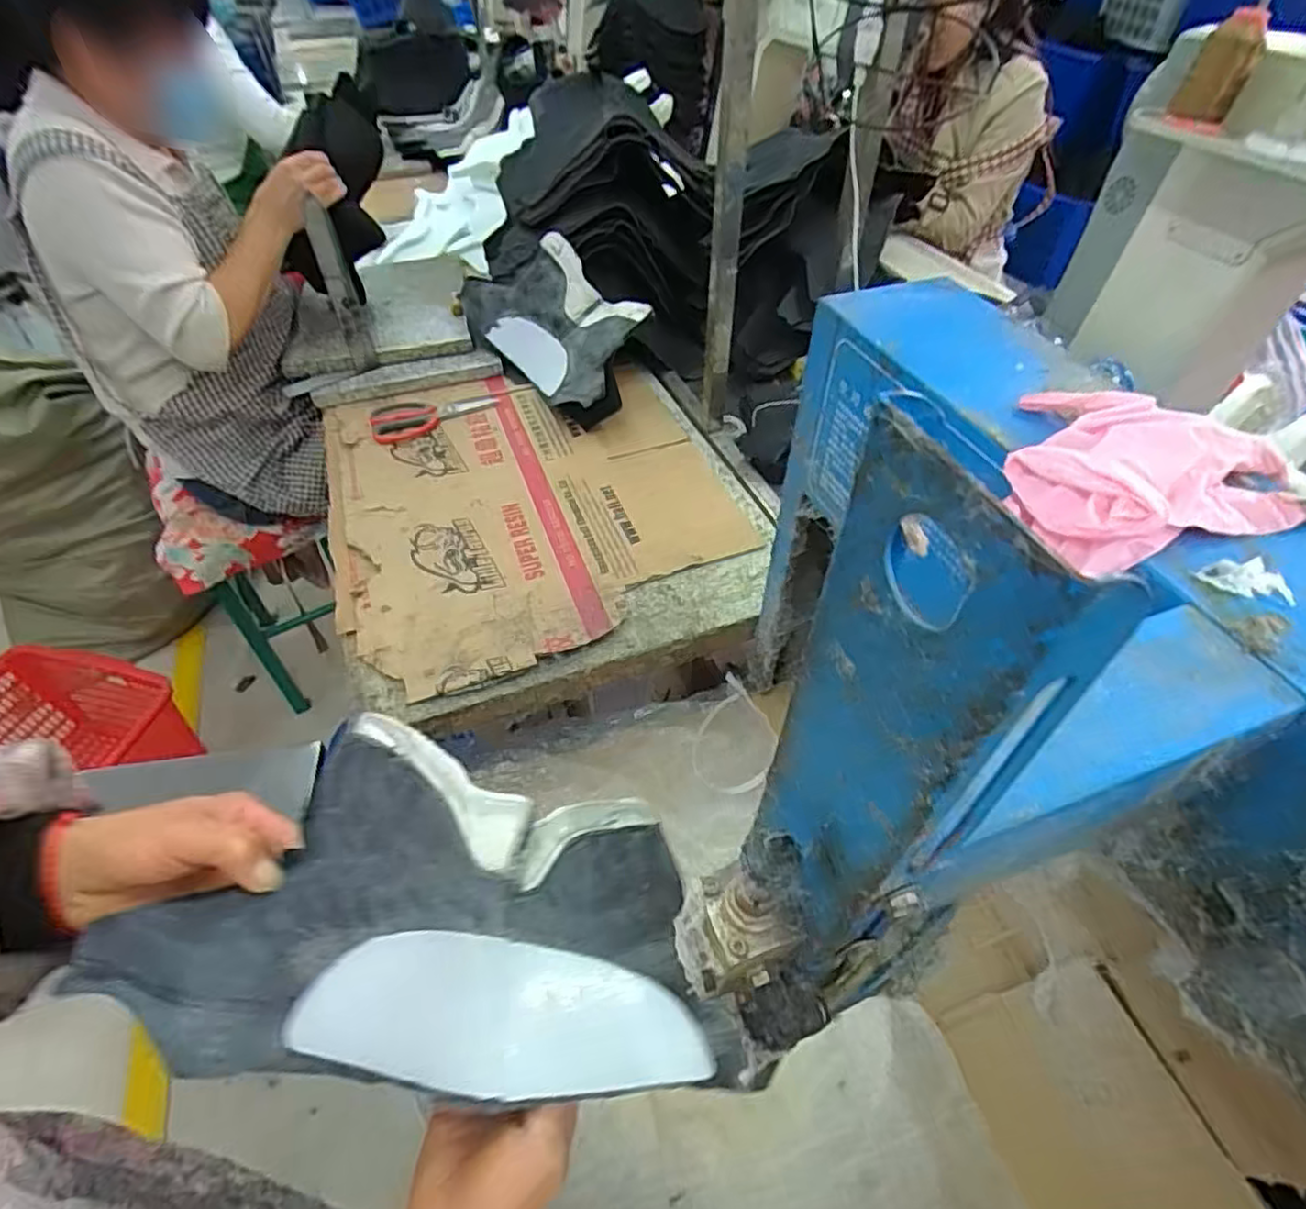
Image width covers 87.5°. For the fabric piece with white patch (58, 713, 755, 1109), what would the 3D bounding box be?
[{"bbox_3d":[-0.102,0.159,0.392,0.316,0.055,0.201,26,30,-23],"label":"fabric piece with white patch"}]

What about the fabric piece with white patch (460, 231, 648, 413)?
[{"bbox_3d":[-0.141,-0.431,1.054,0.178,0.145,0.331,-33,56,-26],"label":"fabric piece with white patch"}]

